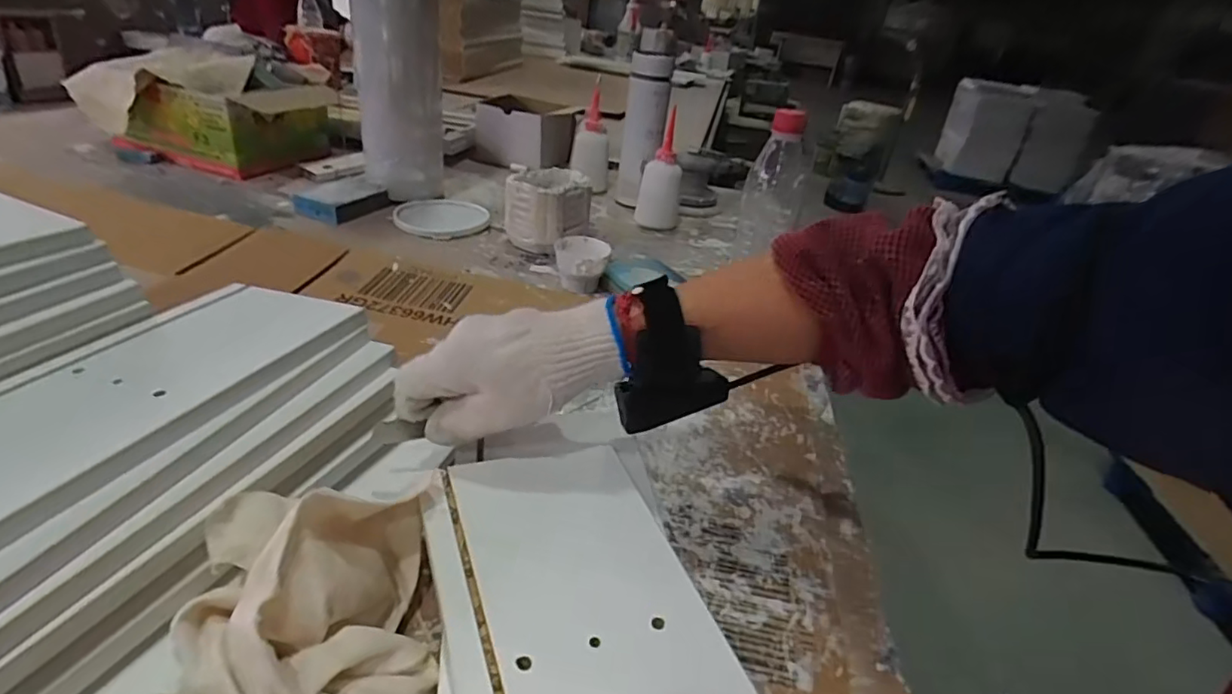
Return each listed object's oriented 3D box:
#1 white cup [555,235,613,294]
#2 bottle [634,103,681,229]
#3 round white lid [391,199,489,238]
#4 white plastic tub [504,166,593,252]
[{"bbox_3d":[-0.040,-0.098,0.690,0.062,0.043,0.059,1,32,-10],"label":"white cup"},{"bbox_3d":[0.068,-0.251,0.867,0.060,0.147,0.069,10,31,2],"label":"bottle"},{"bbox_3d":[-0.237,-0.182,0.819,0.117,0.011,0.136,10,31,2],"label":"round white lid"},{"bbox_3d":[-0.088,-0.179,0.778,0.086,0.086,0.110,19,32,17],"label":"white plastic tub"}]

